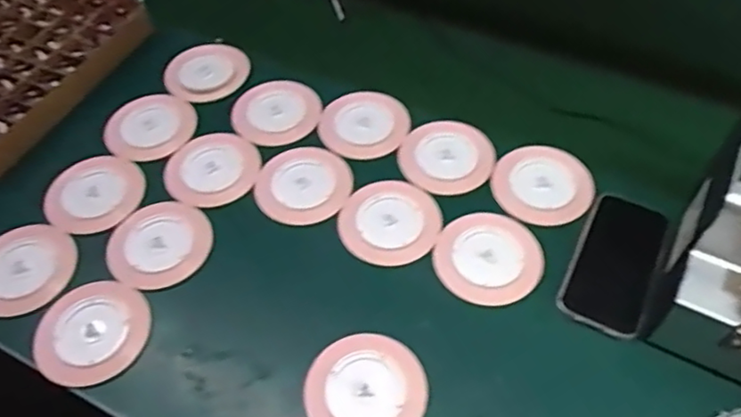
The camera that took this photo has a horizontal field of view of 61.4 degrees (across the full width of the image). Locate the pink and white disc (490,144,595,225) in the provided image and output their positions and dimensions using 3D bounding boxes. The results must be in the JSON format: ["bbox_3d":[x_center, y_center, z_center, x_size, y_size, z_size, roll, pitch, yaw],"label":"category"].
[{"bbox_3d":[0.179,-0.027,0.654,0.102,0.011,0.094,-1,54,1],"label":"pink and white disc"}]

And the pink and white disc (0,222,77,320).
[{"bbox_3d":[-0.350,0.061,0.628,0.090,0.018,0.099,-1,54,1],"label":"pink and white disc"}]

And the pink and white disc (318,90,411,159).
[{"bbox_3d":[-0.007,-0.100,0.711,0.100,0.016,0.087,2,54,3],"label":"pink and white disc"}]

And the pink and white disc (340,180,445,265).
[{"bbox_3d":[0.020,0.013,0.639,0.100,0.008,0.097,-1,54,1],"label":"pink and white disc"}]

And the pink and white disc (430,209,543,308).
[{"bbox_3d":[0.112,0.047,0.606,0.096,0.016,0.099,-1,54,1],"label":"pink and white disc"}]

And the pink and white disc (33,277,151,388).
[{"bbox_3d":[-0.261,0.112,0.582,0.101,0.005,0.100,-1,54,1],"label":"pink and white disc"}]

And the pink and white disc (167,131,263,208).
[{"bbox_3d":[-0.174,-0.043,0.688,0.100,0.007,0.095,-1,54,1],"label":"pink and white disc"}]

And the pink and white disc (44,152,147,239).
[{"bbox_3d":[-0.298,-0.017,0.674,0.099,0.016,0.095,-1,54,1],"label":"pink and white disc"}]

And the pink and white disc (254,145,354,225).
[{"bbox_3d":[-0.072,-0.028,0.673,0.100,0.011,0.100,-1,54,1],"label":"pink and white disc"}]

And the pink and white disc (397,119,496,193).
[{"bbox_3d":[0.083,-0.061,0.682,0.101,0.011,0.093,-1,54,1],"label":"pink and white disc"}]

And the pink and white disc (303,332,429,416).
[{"bbox_3d":[-0.005,0.156,0.535,0.100,0.009,0.099,-1,54,1],"label":"pink and white disc"}]

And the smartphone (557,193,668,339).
[{"bbox_3d":[0.232,0.050,0.589,0.071,0.007,0.140,19,60,25],"label":"smartphone"}]

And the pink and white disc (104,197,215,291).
[{"bbox_3d":[-0.215,0.034,0.635,0.100,0.004,0.099,-1,54,1],"label":"pink and white disc"}]

